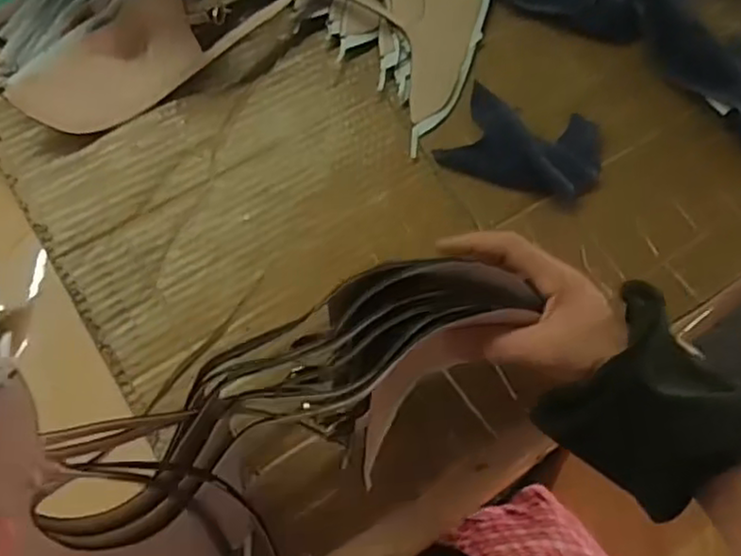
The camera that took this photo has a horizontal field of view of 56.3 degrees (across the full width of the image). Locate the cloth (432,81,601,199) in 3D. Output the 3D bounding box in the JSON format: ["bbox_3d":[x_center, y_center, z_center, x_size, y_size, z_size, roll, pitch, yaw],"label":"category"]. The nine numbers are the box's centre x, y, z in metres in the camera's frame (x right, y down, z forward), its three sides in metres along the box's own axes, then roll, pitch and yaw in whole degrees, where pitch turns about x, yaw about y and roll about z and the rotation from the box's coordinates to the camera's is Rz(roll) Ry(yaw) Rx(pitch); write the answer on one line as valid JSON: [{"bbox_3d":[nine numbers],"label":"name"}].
[{"bbox_3d":[0.126,-0.112,0.560,0.127,0.029,0.083,14,71,-1],"label":"cloth"}]

